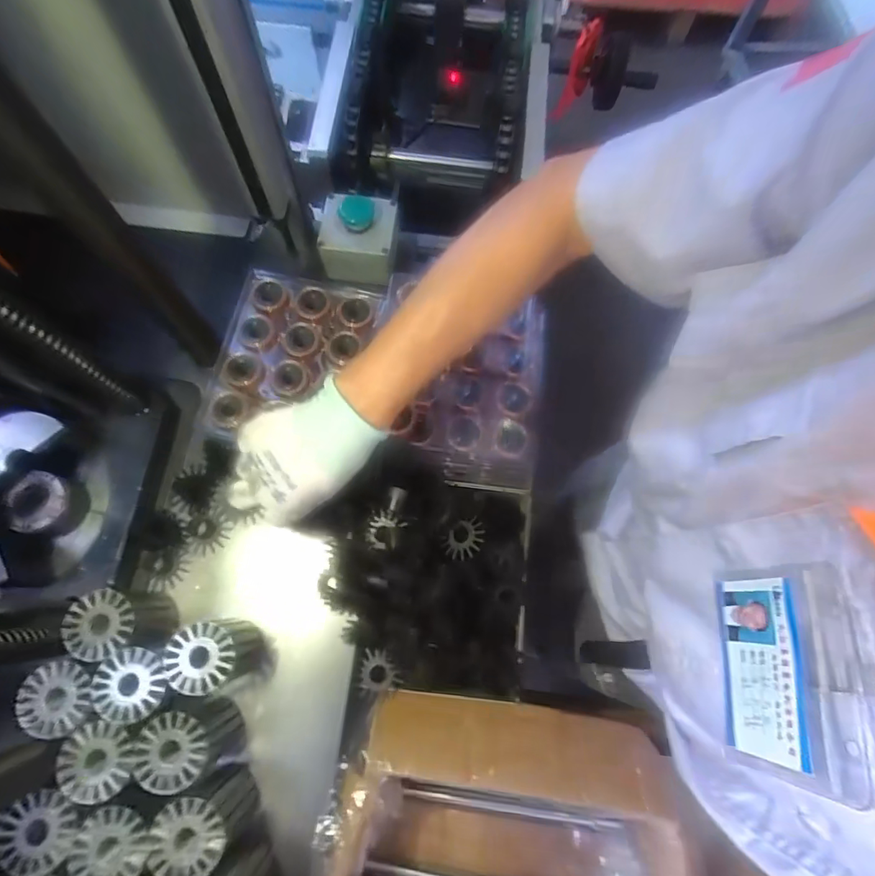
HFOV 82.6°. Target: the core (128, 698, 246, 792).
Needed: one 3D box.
[{"bbox_3d":[-0.197,0.248,0.408,0.058,0.083,0.056,1,72,-2],"label":"core"}]

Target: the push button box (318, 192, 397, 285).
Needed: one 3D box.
[{"bbox_3d":[-0.087,-0.228,0.559,0.081,0.069,0.080,7,72,0],"label":"push button box"}]

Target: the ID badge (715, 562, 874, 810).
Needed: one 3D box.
[{"bbox_3d":[0.174,0.118,0.255,0.008,0.079,0.097,10,71,-10],"label":"ID badge"}]

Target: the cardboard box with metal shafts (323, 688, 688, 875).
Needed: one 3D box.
[{"bbox_3d":[0.054,0.393,0.454,0.283,0.126,0.275,6,72,0],"label":"cardboard box with metal shafts"}]

